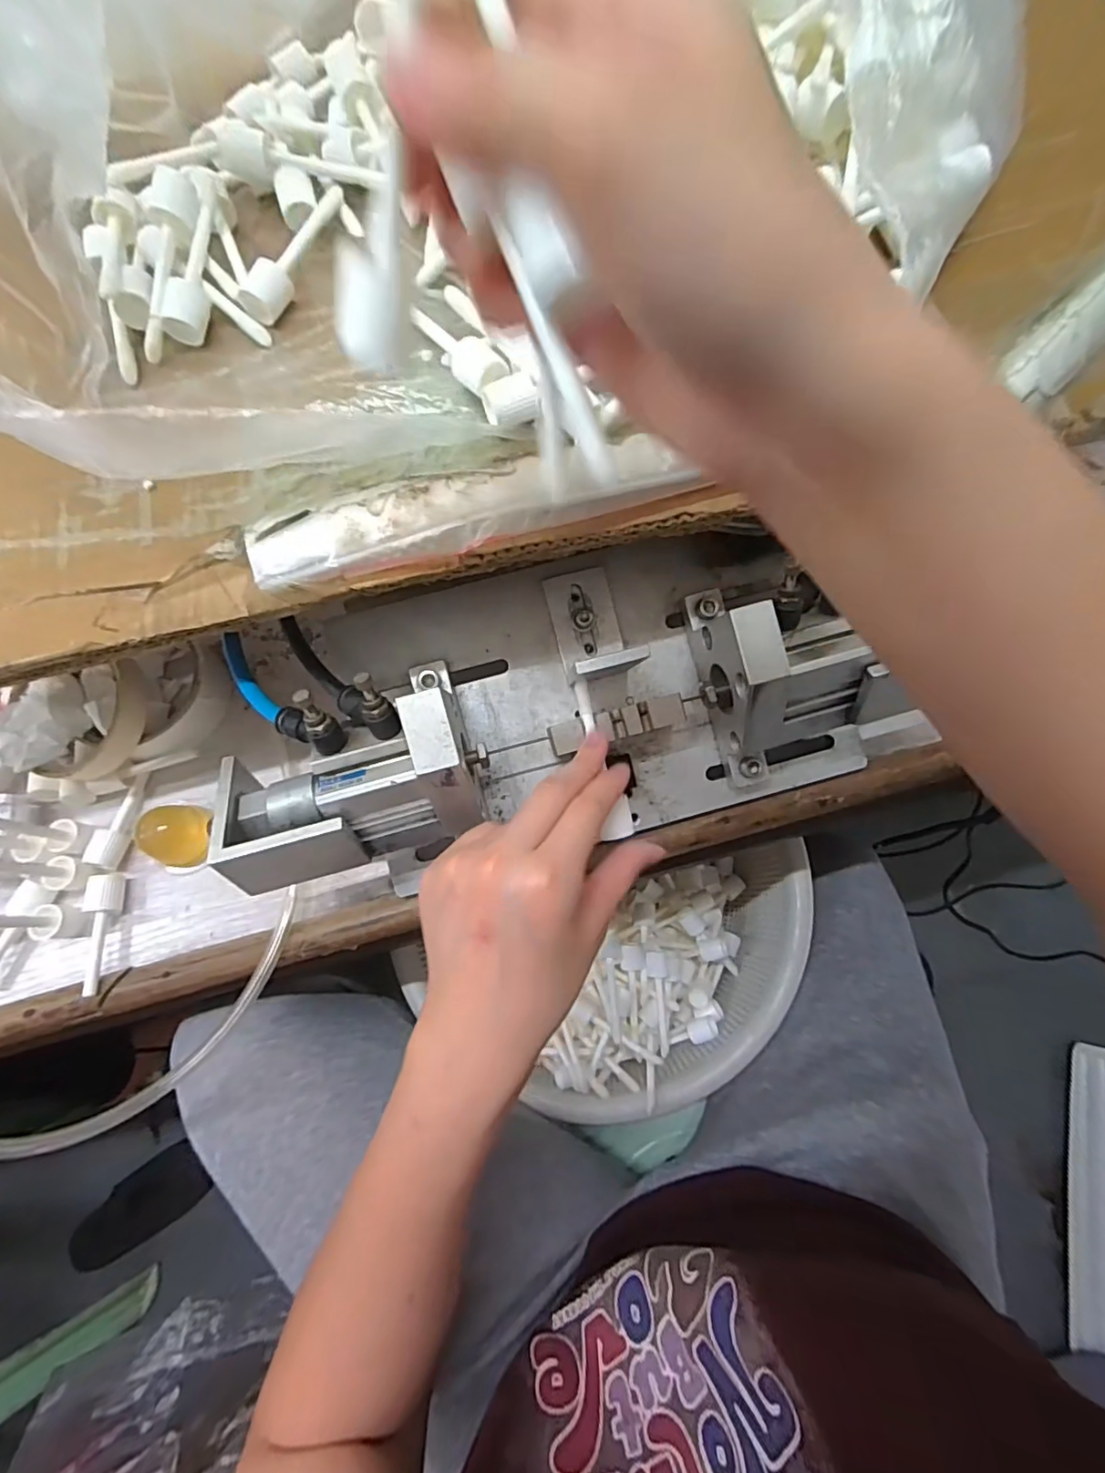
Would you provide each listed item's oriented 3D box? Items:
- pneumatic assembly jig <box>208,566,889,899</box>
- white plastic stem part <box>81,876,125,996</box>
[{"bbox_3d":[-0.001,-0.022,0.296,0.326,0.103,0.135,-10,72,-10],"label":"pneumatic assembly jig"},{"bbox_3d":[-0.255,0.111,0.327,0.015,0.015,0.064,-7,72,-1],"label":"white plastic stem part"}]

